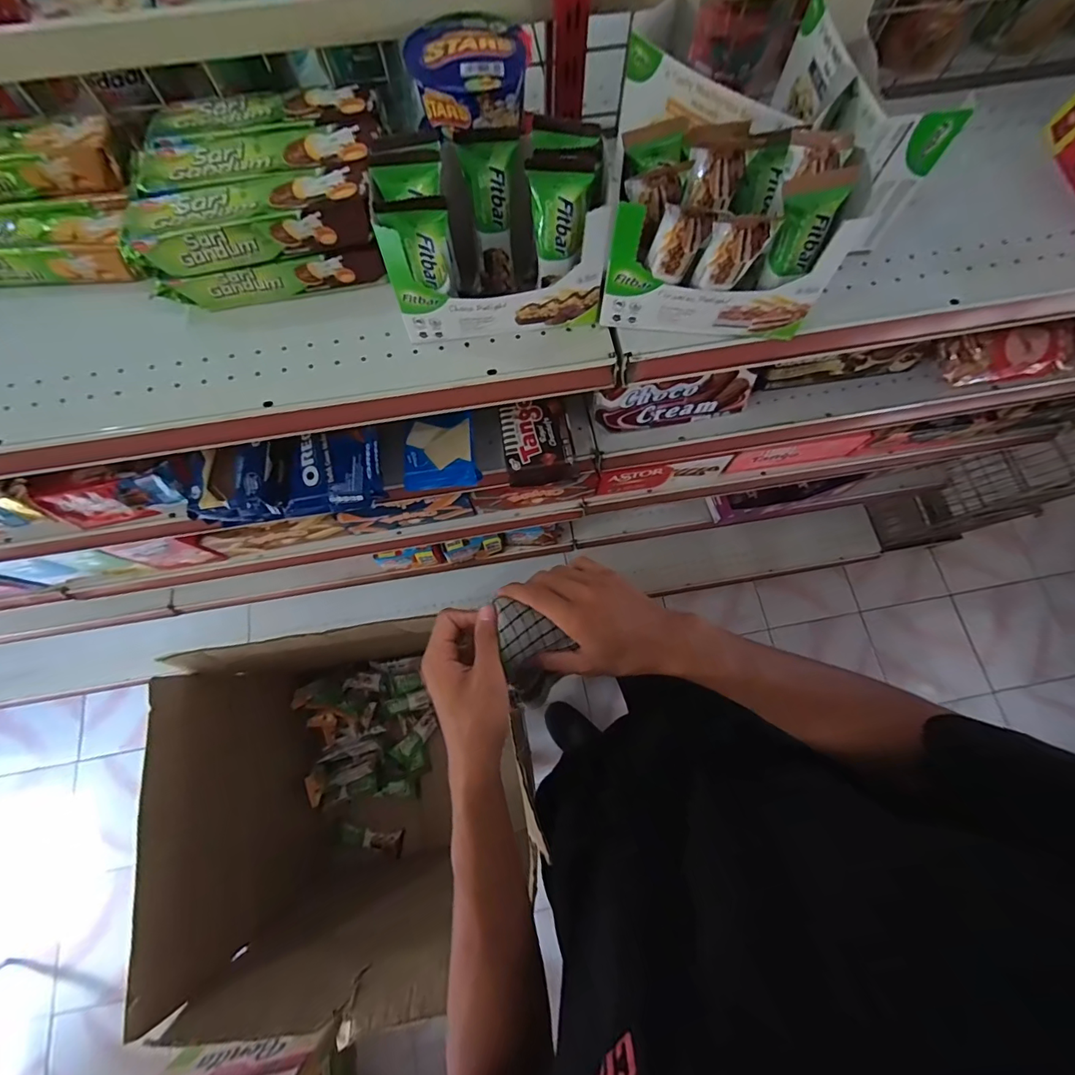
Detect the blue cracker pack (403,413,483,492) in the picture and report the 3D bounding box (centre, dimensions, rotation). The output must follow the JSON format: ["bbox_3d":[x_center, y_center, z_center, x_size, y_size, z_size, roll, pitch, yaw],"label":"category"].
[{"bbox_3d":[-0.125,-0.109,0.589,0.091,0.028,0.087,-7,73,-2],"label":"blue cracker pack"}]

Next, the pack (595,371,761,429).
[{"bbox_3d":[0.181,-0.178,0.600,0.205,0.062,0.033,-7,73,-2],"label":"pack"}]

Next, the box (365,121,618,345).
[{"bbox_3d":[-0.033,-0.246,0.388,0.172,0.129,0.085,-5,73,-1],"label":"box"}]

